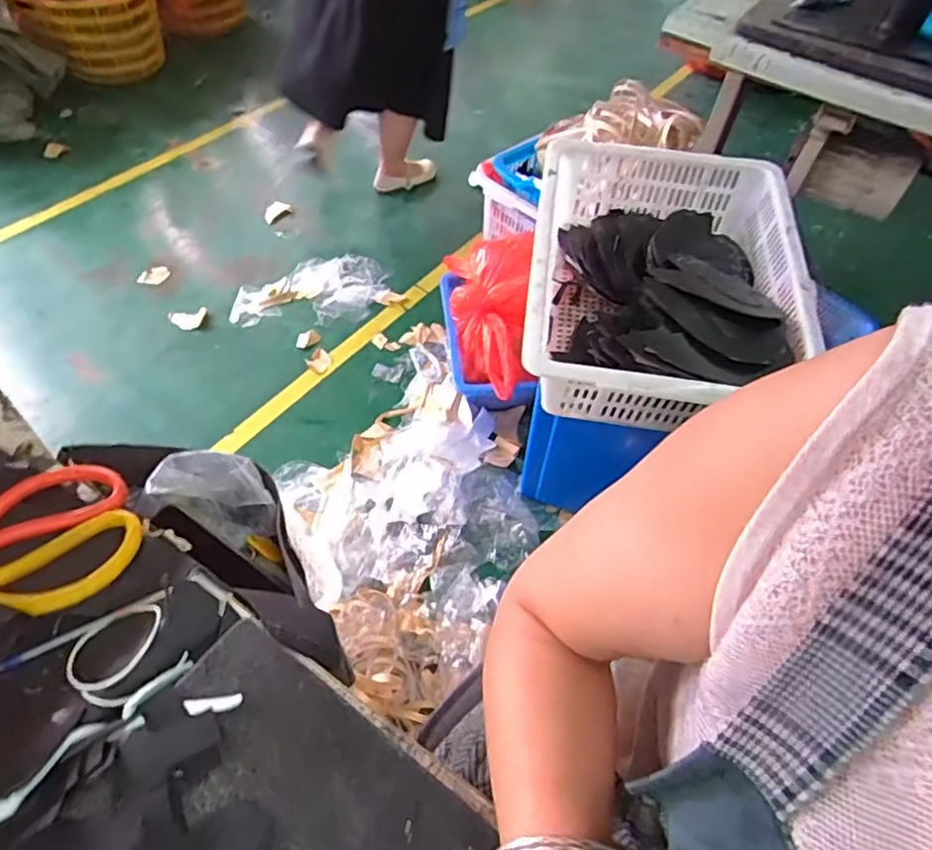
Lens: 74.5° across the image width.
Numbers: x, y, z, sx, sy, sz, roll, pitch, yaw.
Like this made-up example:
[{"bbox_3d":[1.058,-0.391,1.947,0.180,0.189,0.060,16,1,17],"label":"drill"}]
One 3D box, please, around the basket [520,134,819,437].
[{"bbox_3d":[0.278,-0.198,0.903,0.369,0.166,0.459,8,53,1],"label":"basket"}]

